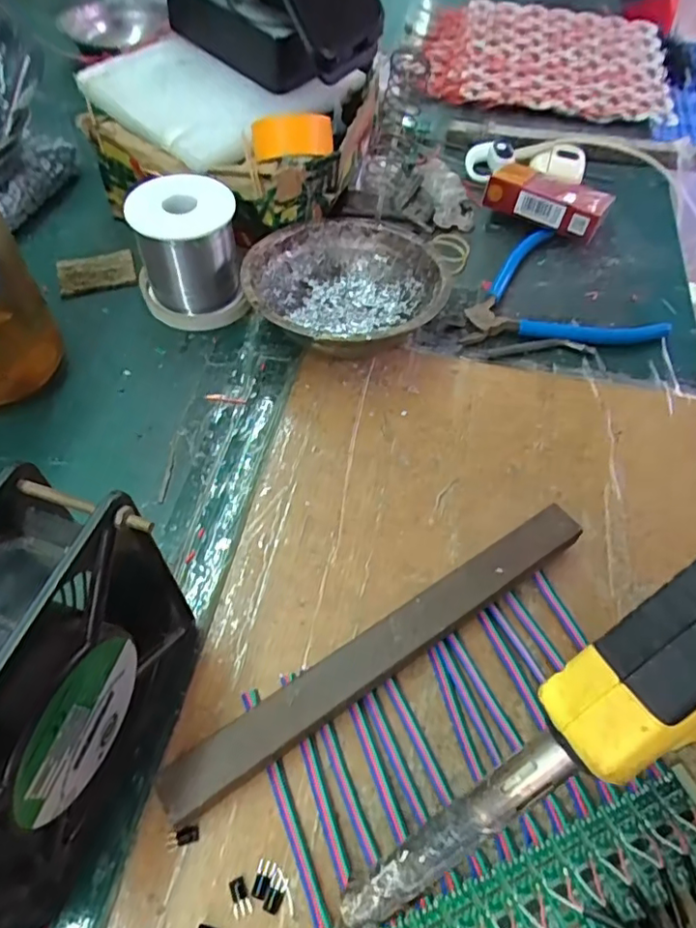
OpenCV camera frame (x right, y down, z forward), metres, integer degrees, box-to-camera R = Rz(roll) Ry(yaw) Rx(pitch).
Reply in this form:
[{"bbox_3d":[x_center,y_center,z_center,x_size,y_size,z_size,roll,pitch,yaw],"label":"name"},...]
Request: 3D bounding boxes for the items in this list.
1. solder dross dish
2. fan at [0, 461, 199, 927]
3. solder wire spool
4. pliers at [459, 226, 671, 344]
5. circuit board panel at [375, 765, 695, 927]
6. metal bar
[{"bbox_3d":[-0.002,-0.109,0.374,0.122,0.043,0.121,1,55,-1],"label":"solder dross dish"},{"bbox_3d":[-0.102,0.083,0.190,0.049,0.117,0.123,17,56,10],"label":"fan"},{"bbox_3d":[-0.103,-0.137,0.375,0.071,0.068,0.068,-12,56,-10],"label":"solder wire spool"},{"bbox_3d":[0.145,-0.129,0.413,0.135,0.012,0.112,-1,55,-2],"label":"pliers"},{"bbox_3d":[0.067,0.159,0.206,0.160,0.006,0.032,-17,57,-14],"label":"circuit board panel"},{"bbox_3d":[0.021,0.081,0.256,0.212,0.018,0.021,-29,61,-20],"label":"metal bar"}]

